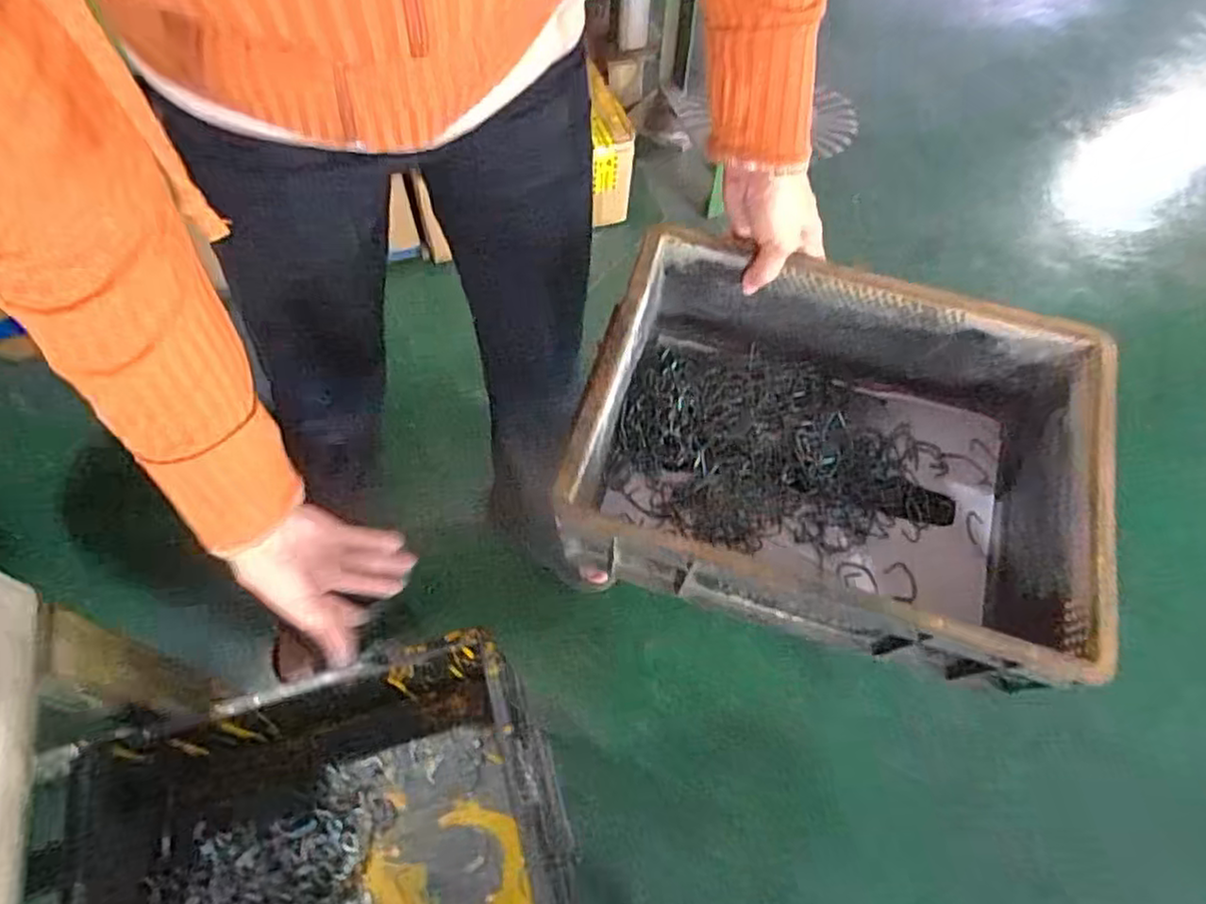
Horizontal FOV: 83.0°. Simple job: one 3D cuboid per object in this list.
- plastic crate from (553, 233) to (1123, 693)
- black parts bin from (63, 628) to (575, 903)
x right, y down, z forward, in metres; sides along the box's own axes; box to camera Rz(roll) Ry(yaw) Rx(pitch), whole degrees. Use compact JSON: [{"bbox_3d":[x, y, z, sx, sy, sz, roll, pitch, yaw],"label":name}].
[{"bbox_3d":[0.159,0.003,0.493,0.330,0.132,0.243,16,60,8],"label":"plastic crate"},{"bbox_3d":[-0.227,0.315,0.541,0.352,0.119,0.251,-11,61,-8],"label":"black parts bin"}]

